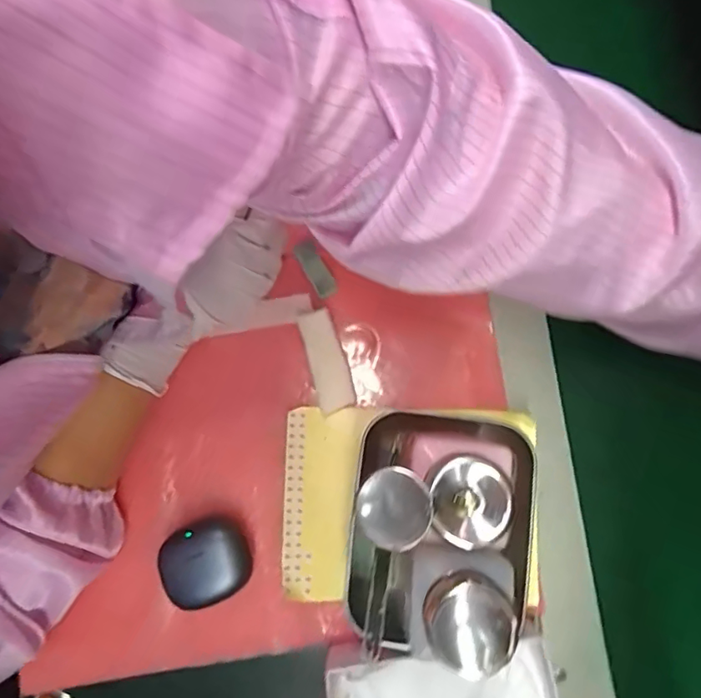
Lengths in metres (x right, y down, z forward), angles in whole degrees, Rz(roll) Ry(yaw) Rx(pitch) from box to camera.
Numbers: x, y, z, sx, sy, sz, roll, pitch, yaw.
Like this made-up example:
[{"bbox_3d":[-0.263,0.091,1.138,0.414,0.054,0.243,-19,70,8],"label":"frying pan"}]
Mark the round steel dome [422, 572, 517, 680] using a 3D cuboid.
[{"bbox_3d":[0.052,0.122,0.238,0.039,0.028,0.040,-37,82,-5],"label":"round steel dome"}]

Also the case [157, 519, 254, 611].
[{"bbox_3d":[-0.092,0.136,0.343,0.054,0.026,0.049,-26,82,-4],"label":"case"}]

